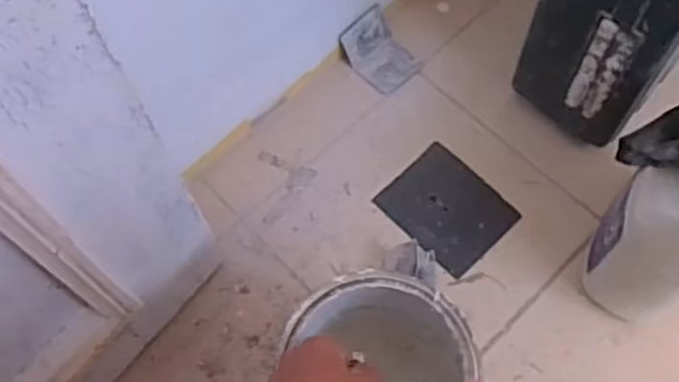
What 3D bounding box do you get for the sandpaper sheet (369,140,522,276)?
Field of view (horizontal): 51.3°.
[{"bbox_3d":[0.129,0.020,0.847,0.113,0.011,0.140,-41,71,-15],"label":"sandpaper sheet"}]

